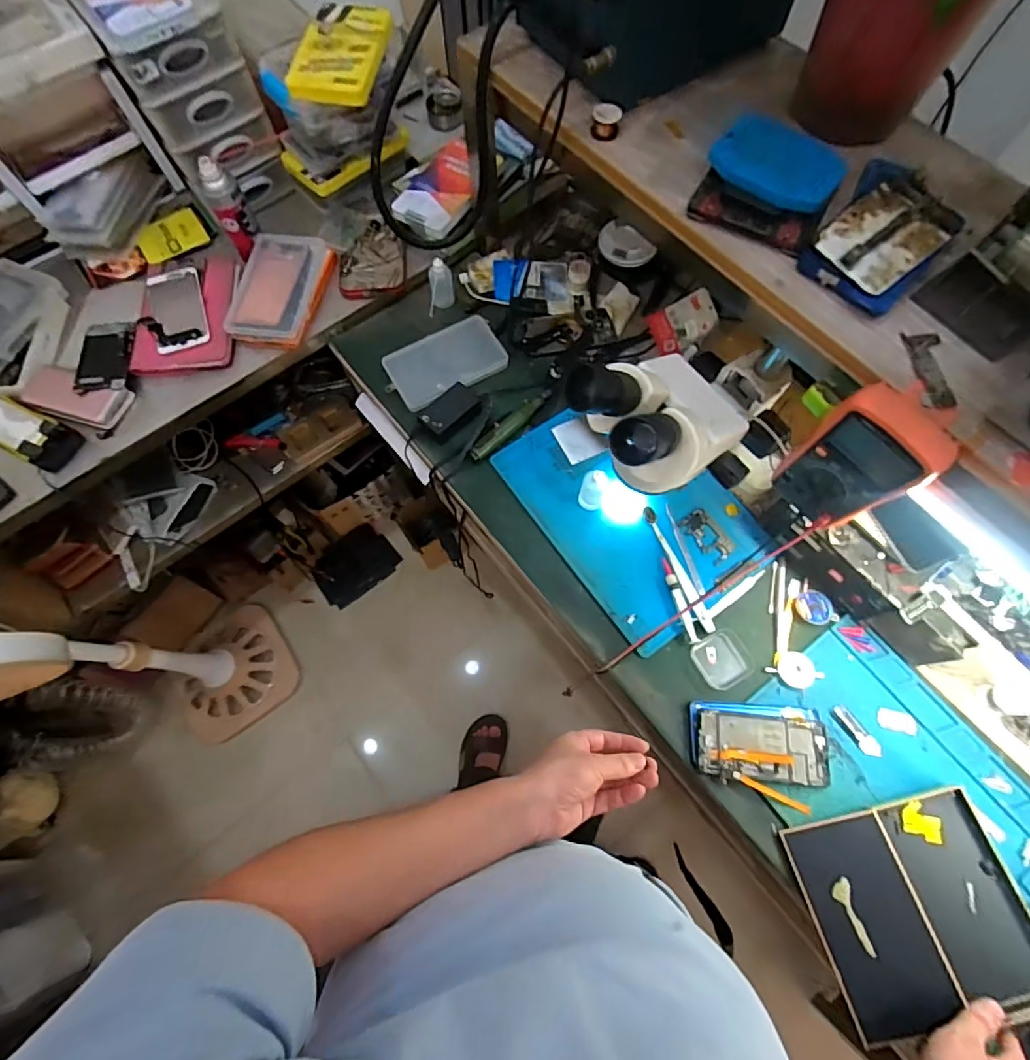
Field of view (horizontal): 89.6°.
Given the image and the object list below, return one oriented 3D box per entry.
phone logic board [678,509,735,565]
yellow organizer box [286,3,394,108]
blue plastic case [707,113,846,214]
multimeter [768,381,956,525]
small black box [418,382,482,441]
[{"bbox_3d":[0.266,0.008,0.714,0.042,0.008,0.077,-35,72,-12],"label":"phone logic board"},{"bbox_3d":[-0.238,-0.666,0.722,0.107,0.027,0.192,7,69,3],"label":"yellow organizer box"},{"bbox_3d":[0.251,-0.350,0.494,0.117,0.013,0.084,40,74,14],"label":"blue plastic case"},{"bbox_3d":[0.322,-0.065,0.500,0.046,0.157,0.105,-35,72,-12],"label":"multimeter"},{"bbox_3d":[-0.095,-0.178,0.766,0.089,0.024,0.055,-40,74,-14],"label":"small black box"}]

